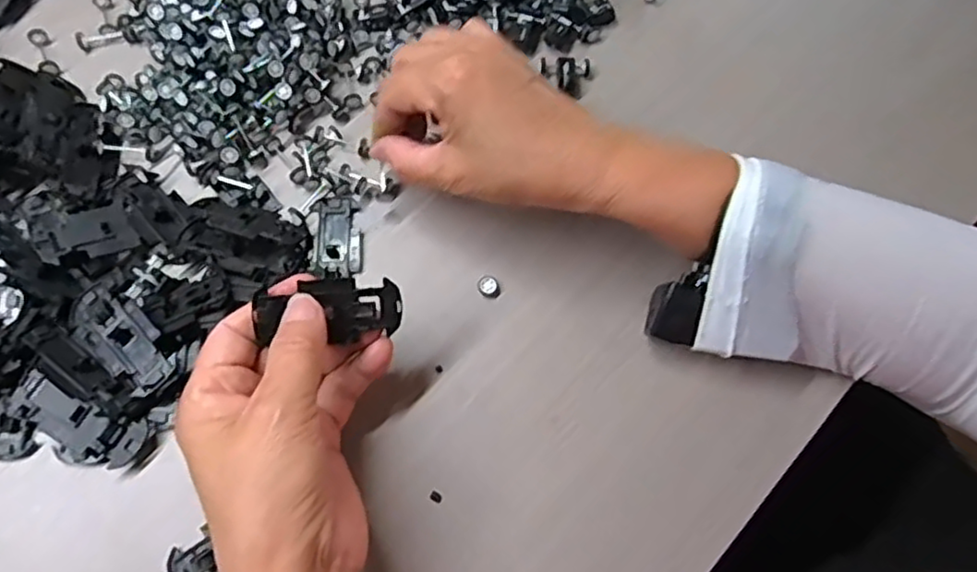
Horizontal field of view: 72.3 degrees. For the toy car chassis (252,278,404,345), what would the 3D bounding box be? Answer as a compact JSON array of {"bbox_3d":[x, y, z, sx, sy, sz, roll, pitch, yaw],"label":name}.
[{"bbox_3d":[-0.072,0.010,0.305,0.063,0.012,0.024,1,68,-15],"label":"toy car chassis"}]

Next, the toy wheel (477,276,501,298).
[{"bbox_3d":[0.000,0.000,0.364,0.011,0.004,0.012,1,68,-2],"label":"toy wheel"}]

